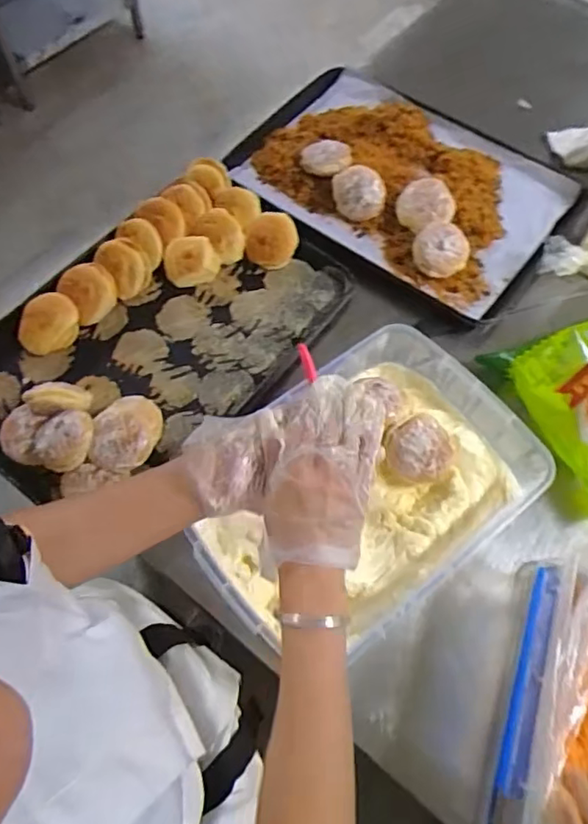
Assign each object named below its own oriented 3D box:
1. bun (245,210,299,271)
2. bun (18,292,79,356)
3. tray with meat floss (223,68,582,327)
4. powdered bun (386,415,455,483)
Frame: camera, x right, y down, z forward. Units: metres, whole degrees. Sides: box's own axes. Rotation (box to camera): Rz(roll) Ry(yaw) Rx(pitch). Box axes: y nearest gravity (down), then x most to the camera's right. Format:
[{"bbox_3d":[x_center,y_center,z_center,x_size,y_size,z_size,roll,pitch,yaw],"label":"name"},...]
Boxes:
[{"bbox_3d":[-0.036,-0.284,0.969,0.086,0.031,0.091,1,94,20],"label":"bun"},{"bbox_3d":[-0.372,-0.137,0.887,0.080,0.043,0.081,-9,65,-5],"label":"bun"},{"bbox_3d":[0.185,-0.424,1.051,0.569,0.075,0.385,32,68,14],"label":"tray with meat floss"},{"bbox_3d":[0.159,0.054,0.743,0.079,0.066,0.075,0,64,0],"label":"powdered bun"}]

